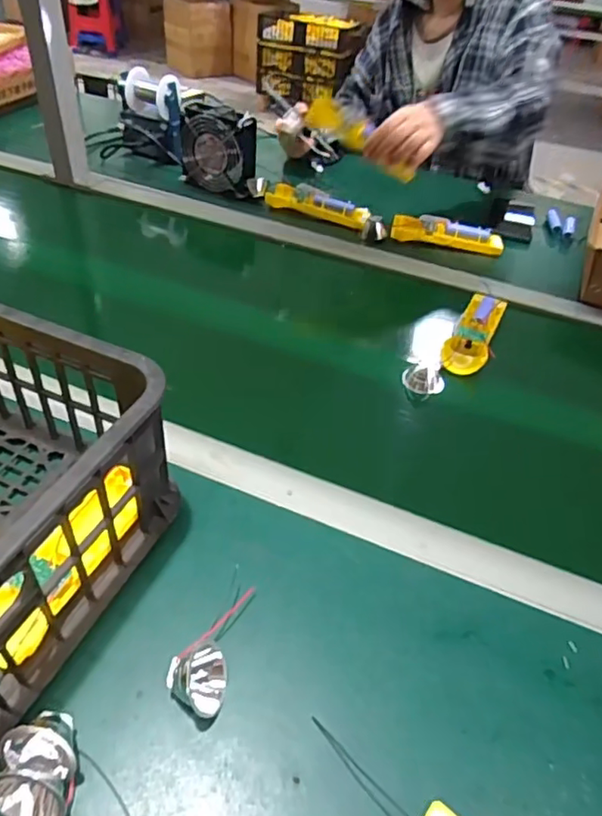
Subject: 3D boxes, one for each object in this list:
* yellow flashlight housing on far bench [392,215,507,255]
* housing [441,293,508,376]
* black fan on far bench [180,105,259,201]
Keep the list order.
[{"bbox_3d":[0.222,-0.265,0.878,0.165,0.029,0.043,11,43,5],"label":"yellow flashlight housing on far bench"},{"bbox_3d":[0.212,-0.096,0.703,0.049,0.027,0.156,20,45,15],"label":"housing"},{"bbox_3d":[-0.133,-0.414,0.927,0.124,0.119,0.045,25,46,20],"label":"black fan on far bench"}]

